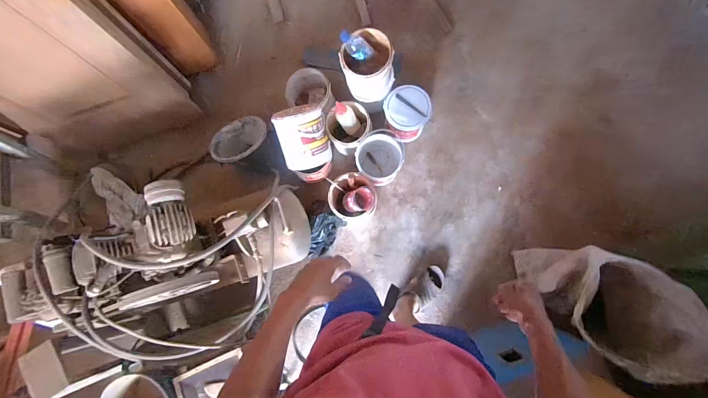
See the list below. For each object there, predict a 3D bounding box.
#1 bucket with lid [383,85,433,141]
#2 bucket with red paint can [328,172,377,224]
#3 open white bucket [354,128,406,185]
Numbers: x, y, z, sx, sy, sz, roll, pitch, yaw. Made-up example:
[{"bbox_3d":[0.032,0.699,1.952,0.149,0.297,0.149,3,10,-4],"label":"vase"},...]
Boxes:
[{"bbox_3d":[0.216,-0.341,1.365,0.173,0.208,0.168,-1,82,6],"label":"bucket with lid"},{"bbox_3d":[-0.004,-0.004,1.331,0.176,0.199,0.183,-1,82,6],"label":"bucket with red paint can"},{"bbox_3d":[0.108,-0.166,1.373,0.189,0.197,0.190,-1,82,6],"label":"open white bucket"}]

